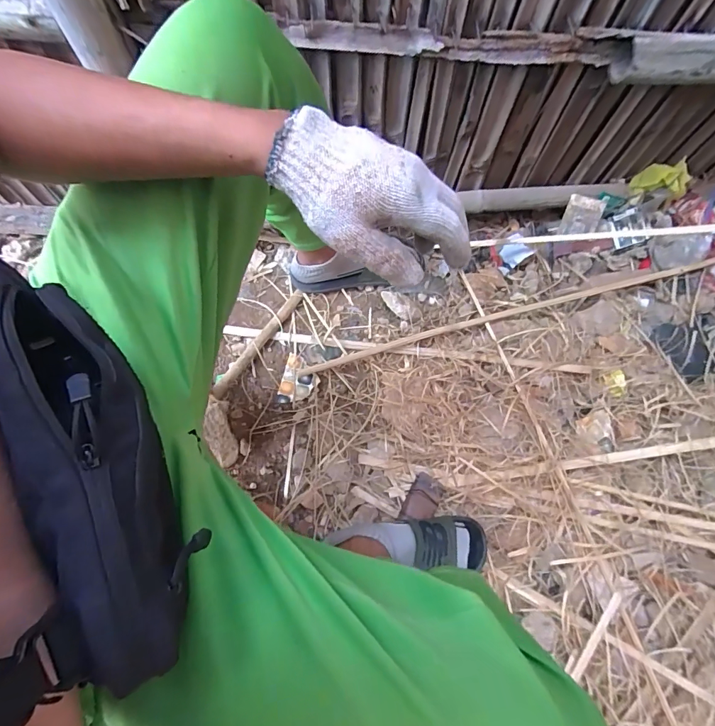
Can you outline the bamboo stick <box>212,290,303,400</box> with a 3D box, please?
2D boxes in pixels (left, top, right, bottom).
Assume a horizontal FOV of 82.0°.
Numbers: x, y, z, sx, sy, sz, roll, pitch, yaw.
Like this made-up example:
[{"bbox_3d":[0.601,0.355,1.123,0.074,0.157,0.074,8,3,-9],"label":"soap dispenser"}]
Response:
[{"bbox_3d":[-0.200,-0.043,0.836,0.022,0.021,0.272,34,74,7],"label":"bamboo stick"}]

